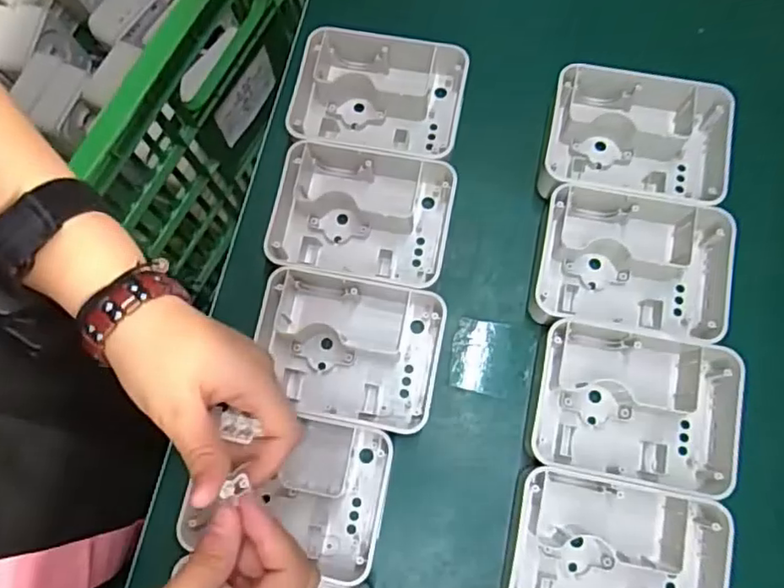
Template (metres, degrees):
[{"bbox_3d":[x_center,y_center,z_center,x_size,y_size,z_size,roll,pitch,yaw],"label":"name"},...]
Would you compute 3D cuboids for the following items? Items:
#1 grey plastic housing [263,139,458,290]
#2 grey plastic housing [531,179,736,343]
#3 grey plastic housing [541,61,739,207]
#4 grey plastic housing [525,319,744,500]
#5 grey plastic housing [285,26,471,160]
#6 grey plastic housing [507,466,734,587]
[{"bbox_3d":[-0.023,-0.057,0.463,0.129,0.039,0.102,10,76,4],"label":"grey plastic housing"},{"bbox_3d":[0.175,-0.017,0.440,0.137,0.037,0.095,10,76,4],"label":"grey plastic housing"},{"bbox_3d":[0.185,-0.112,0.464,0.135,0.041,0.097,10,76,4],"label":"grey plastic housing"},{"bbox_3d":[0.165,0.077,0.415,0.135,0.036,0.098,11,76,5],"label":"grey plastic housing"},{"bbox_3d":[-0.012,-0.151,0.485,0.132,0.039,0.100,11,76,5],"label":"grey plastic housing"},{"bbox_3d":[0.146,0.173,0.396,0.135,0.046,0.101,10,76,4],"label":"grey plastic housing"}]

